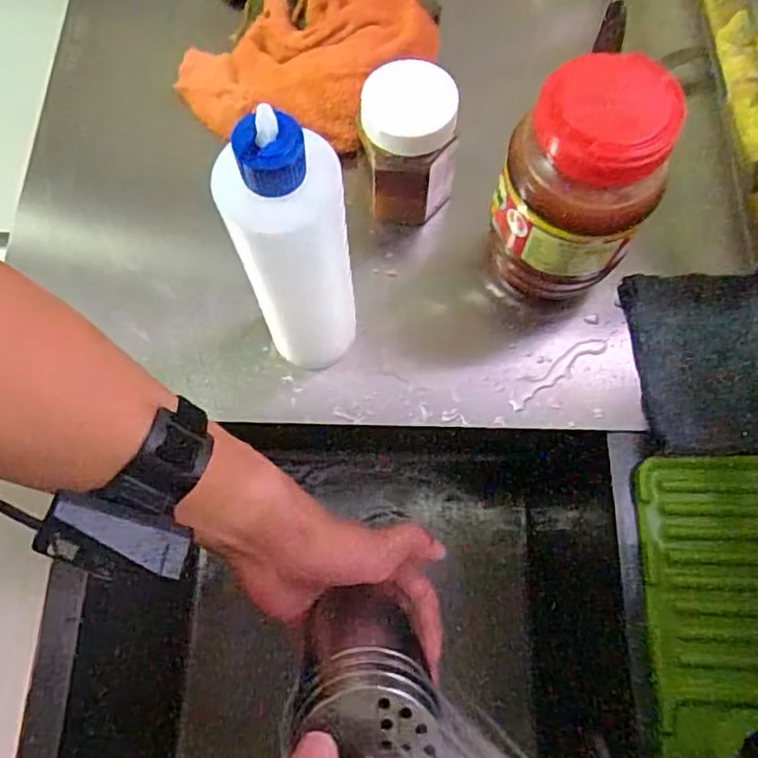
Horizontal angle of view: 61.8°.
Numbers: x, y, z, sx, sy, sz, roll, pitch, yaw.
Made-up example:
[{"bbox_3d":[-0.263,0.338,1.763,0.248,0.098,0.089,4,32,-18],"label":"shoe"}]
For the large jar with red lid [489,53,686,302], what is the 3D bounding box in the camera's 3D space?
[{"bbox_3d":[0.120,-0.117,0.410,0.089,0.161,0.084,0,71,0],"label":"large jar with red lid"}]

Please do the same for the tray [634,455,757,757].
[{"bbox_3d":[0.229,0.140,0.402,0.111,0.020,0.178,1,71,0],"label":"tray"}]

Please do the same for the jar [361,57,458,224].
[{"bbox_3d":[0.021,-0.166,0.459,0.066,0.099,0.060,0,71,0],"label":"jar"}]

